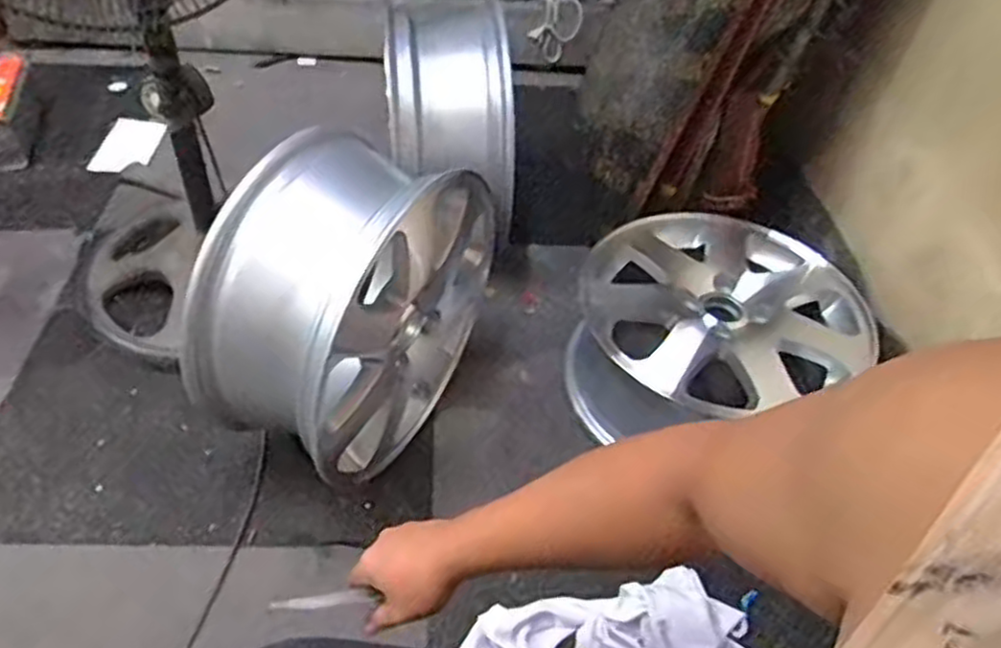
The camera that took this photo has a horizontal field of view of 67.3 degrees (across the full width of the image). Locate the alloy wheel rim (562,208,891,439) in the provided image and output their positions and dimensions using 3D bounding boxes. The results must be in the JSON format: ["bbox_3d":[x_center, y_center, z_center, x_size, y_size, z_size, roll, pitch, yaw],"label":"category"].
[{"bbox_3d":[0.295,0.005,1.114,0.379,0.160,0.353,-17,51,-19],"label":"alloy wheel rim"}]

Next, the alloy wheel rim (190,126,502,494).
[{"bbox_3d":[-0.190,-0.016,0.960,0.204,0.374,0.396,23,50,16],"label":"alloy wheel rim"}]

